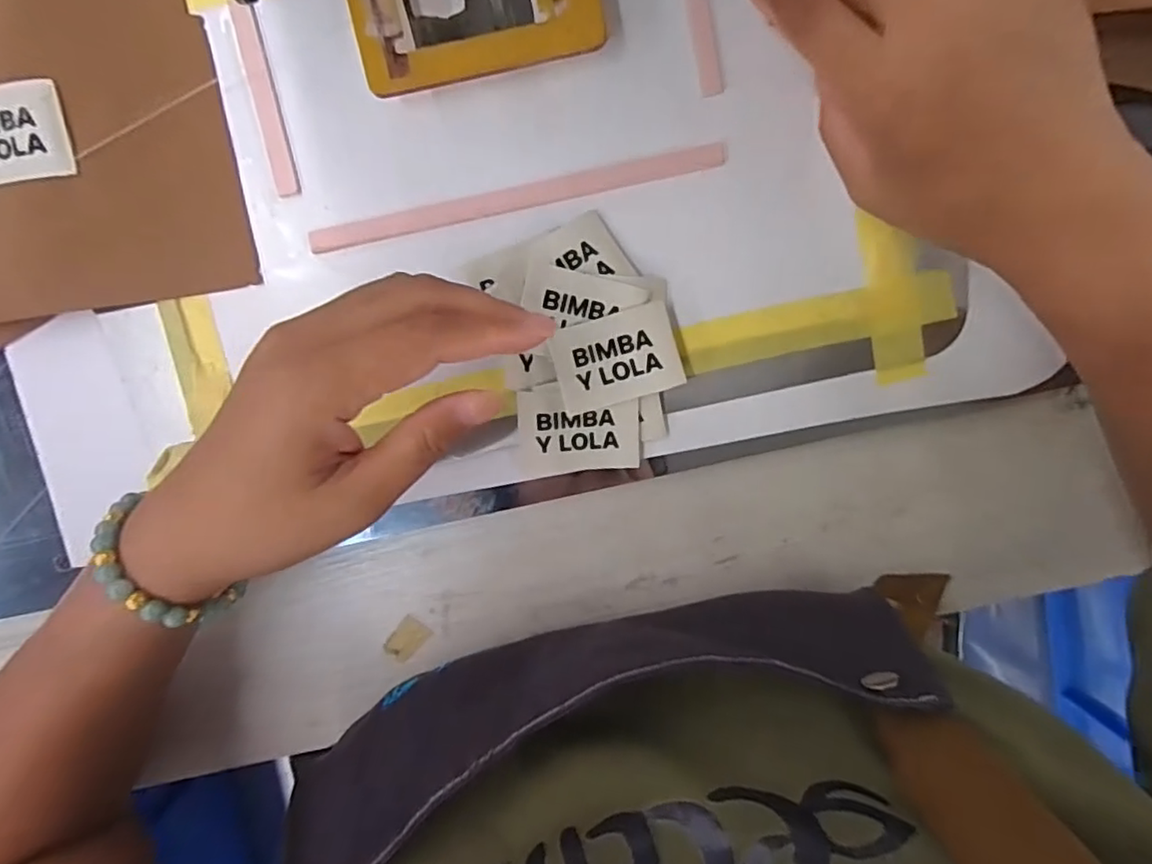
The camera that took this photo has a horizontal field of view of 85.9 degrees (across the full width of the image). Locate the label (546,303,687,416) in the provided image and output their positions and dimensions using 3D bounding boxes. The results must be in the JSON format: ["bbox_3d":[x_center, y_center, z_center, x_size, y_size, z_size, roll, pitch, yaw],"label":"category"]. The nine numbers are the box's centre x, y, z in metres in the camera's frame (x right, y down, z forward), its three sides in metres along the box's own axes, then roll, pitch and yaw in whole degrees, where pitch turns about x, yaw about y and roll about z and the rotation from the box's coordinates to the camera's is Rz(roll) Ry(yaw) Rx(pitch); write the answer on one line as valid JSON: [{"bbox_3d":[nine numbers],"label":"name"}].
[{"bbox_3d":[0.019,-0.034,0.290,0.057,0.006,0.041,-16,96,1],"label":"label"}]

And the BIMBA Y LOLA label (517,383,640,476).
[{"bbox_3d":[0.001,-0.001,0.301,0.058,0.007,0.042,-4,96,-1],"label":"BIMBA Y LOLA label"}]

